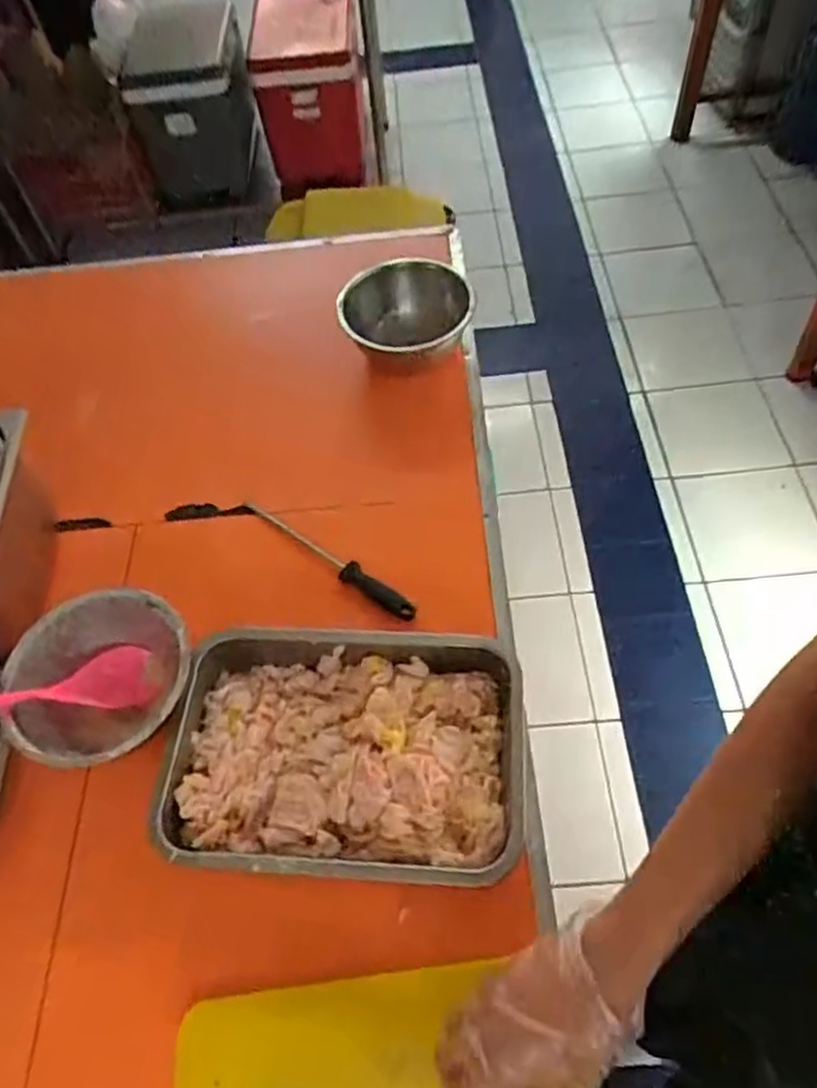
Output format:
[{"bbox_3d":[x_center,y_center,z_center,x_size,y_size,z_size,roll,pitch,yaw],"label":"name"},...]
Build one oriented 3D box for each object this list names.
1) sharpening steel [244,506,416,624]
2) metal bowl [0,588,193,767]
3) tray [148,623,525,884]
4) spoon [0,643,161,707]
[{"bbox_3d":[-0.091,0.012,0.806,0.251,0.034,0.025,35,67,24],"label":"sharpening steel"},{"bbox_3d":[-0.289,0.135,0.705,0.168,0.091,0.167,-3,58,4],"label":"metal bowl"},{"bbox_3d":[-0.056,0.185,0.653,0.307,0.065,0.210,2,58,7],"label":"tray"},{"bbox_3d":[-0.336,0.135,0.693,0.177,0.032,0.058,-8,55,-31],"label":"spoon"}]

